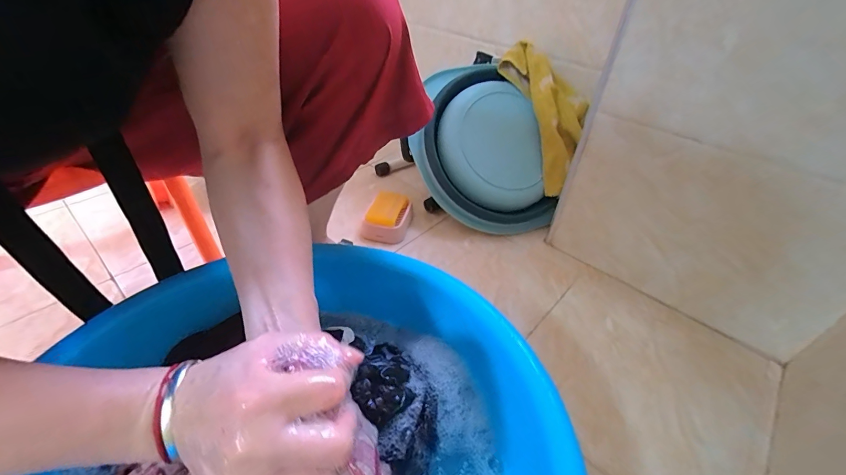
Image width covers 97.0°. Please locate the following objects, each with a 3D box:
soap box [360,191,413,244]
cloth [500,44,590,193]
[{"bbox_3d":[-0.072,-0.041,0.793,0.088,0.054,0.121,14,41,13],"label":"soap box"},{"bbox_3d":[0.273,-0.263,0.785,0.146,0.070,0.329,-13,85,-19],"label":"cloth"}]

